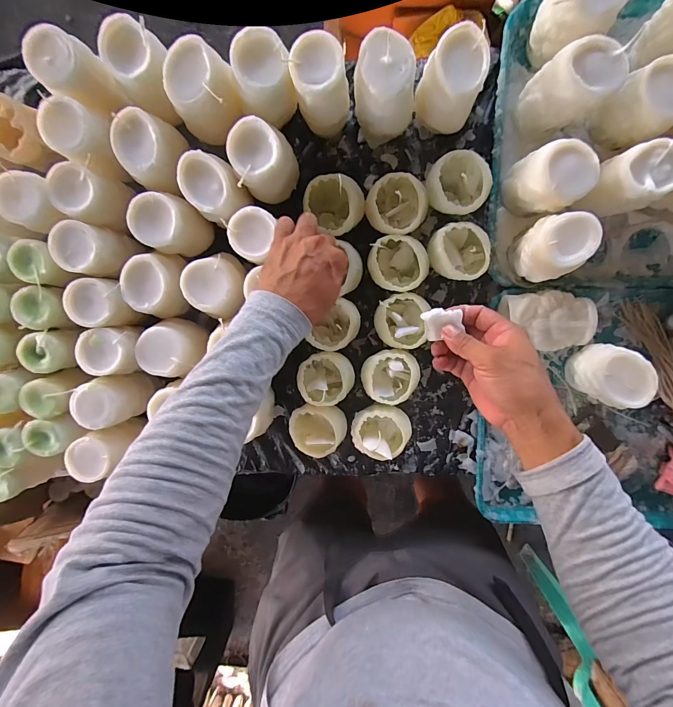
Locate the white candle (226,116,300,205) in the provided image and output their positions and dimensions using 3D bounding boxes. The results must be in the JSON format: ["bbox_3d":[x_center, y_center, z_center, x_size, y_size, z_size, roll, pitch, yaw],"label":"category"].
[{"bbox_3d":[-0.084,-0.227,0.426,0.068,0.086,0.069,0,98,2],"label":"white candle"}]

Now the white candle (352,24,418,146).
[{"bbox_3d":[0.056,-0.302,0.418,0.070,0.114,0.072,-2,97,3],"label":"white candle"}]

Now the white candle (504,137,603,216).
[{"bbox_3d":[0.249,-0.204,0.426,0.064,0.099,0.070,0,98,2],"label":"white candle"}]

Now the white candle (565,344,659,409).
[{"bbox_3d":[0.339,0.025,0.439,0.061,0.068,0.068,13,98,1],"label":"white candle"}]

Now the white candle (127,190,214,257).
[{"bbox_3d":[-0.202,-0.156,0.439,0.074,0.075,0.064,8,98,1],"label":"white candle"}]

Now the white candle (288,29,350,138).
[{"bbox_3d":[-0.017,-0.300,0.406,0.059,0.099,0.057,-19,96,5],"label":"white candle"}]

